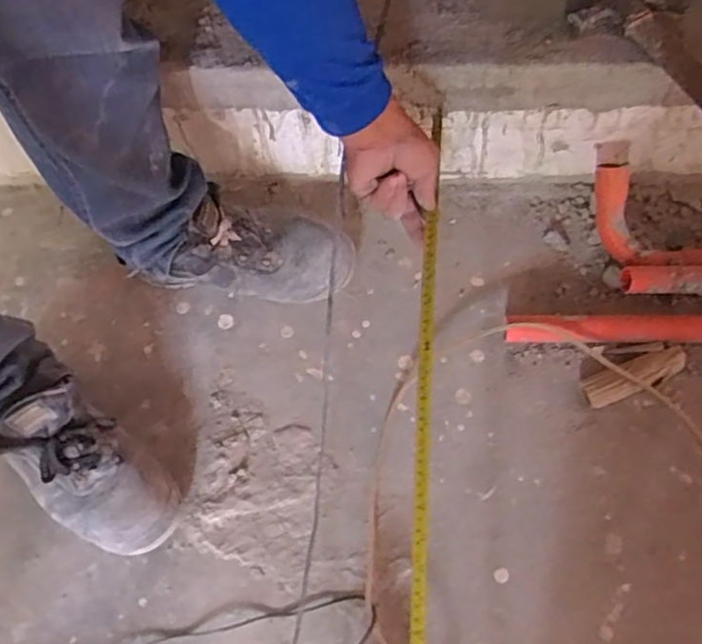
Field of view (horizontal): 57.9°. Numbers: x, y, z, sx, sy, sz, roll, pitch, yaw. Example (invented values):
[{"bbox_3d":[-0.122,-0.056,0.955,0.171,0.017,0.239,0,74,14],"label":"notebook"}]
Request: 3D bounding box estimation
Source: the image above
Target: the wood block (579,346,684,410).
[{"bbox_3d":[0.325,0.062,0.727,0.122,0.027,0.036,-19,65,-5],"label":"wood block"}]

